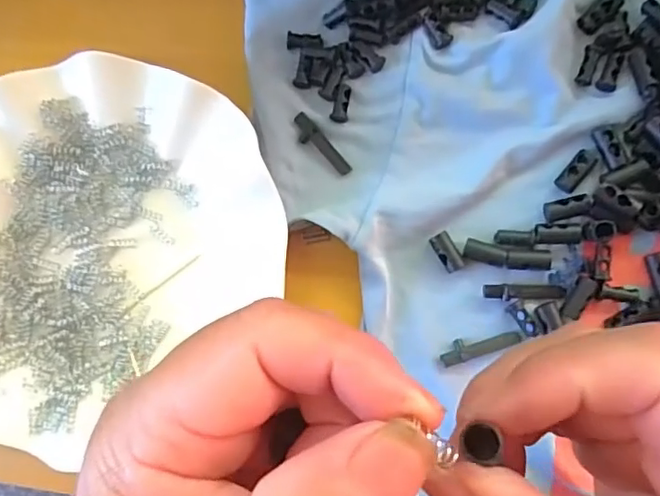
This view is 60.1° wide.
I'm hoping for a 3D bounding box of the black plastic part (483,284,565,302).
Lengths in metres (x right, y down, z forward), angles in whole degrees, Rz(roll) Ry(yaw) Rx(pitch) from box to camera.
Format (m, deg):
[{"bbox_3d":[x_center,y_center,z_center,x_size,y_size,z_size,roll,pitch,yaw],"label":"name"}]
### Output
[{"bbox_3d":[0.083,0.019,0.245,0.033,0.005,0.007,-2,88,9],"label":"black plastic part"}]

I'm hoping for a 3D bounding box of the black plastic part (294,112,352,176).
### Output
[{"bbox_3d":[-0.005,-0.047,0.264,0.009,0.004,0.035,-40,83,6],"label":"black plastic part"}]

